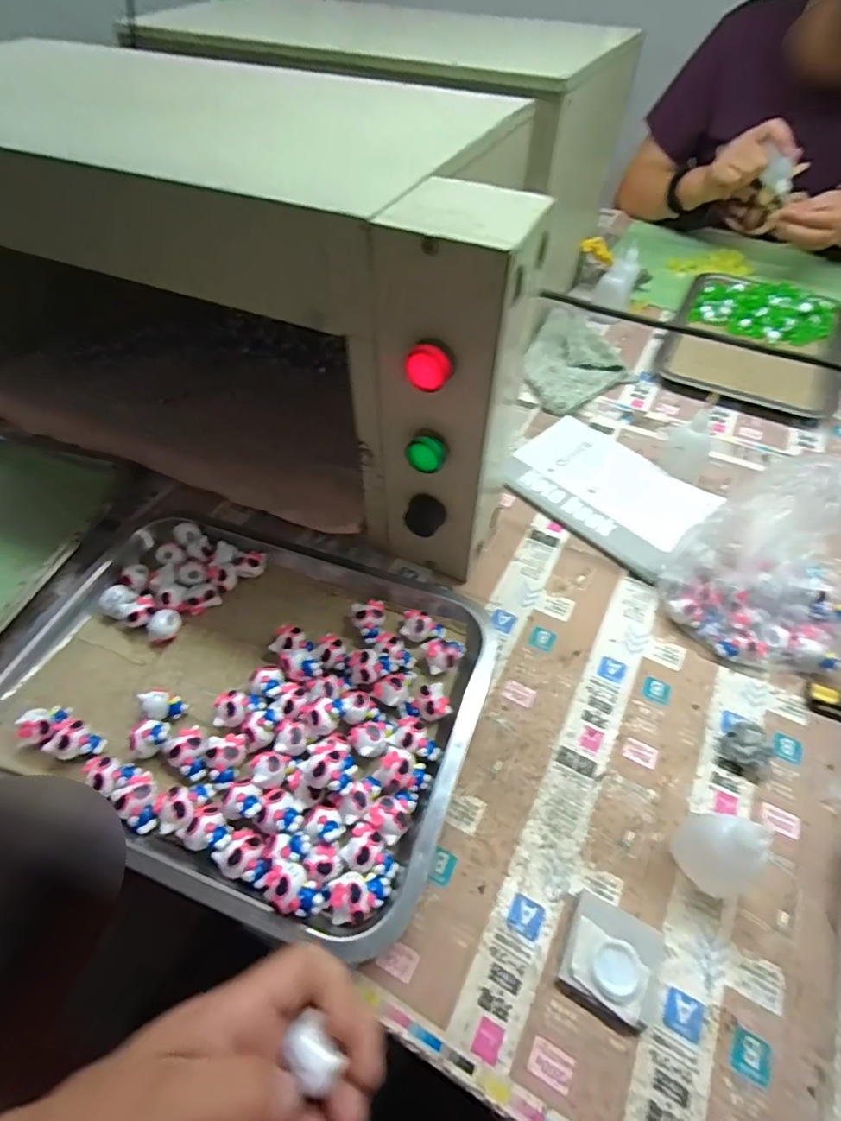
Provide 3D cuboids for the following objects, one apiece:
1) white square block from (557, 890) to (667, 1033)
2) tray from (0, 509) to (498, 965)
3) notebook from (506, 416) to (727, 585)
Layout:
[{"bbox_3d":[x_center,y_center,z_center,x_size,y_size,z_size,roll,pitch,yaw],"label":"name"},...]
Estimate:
[{"bbox_3d":[0.112,0.233,0.312,0.053,0.016,0.051,23,54,17],"label":"white square block"},{"bbox_3d":[-0.137,0.083,0.414,0.359,0.034,0.273,17,53,13],"label":"tray"},{"bbox_3d":[0.194,-0.080,0.553,0.196,0.023,0.143,37,60,27],"label":"notebook"}]

